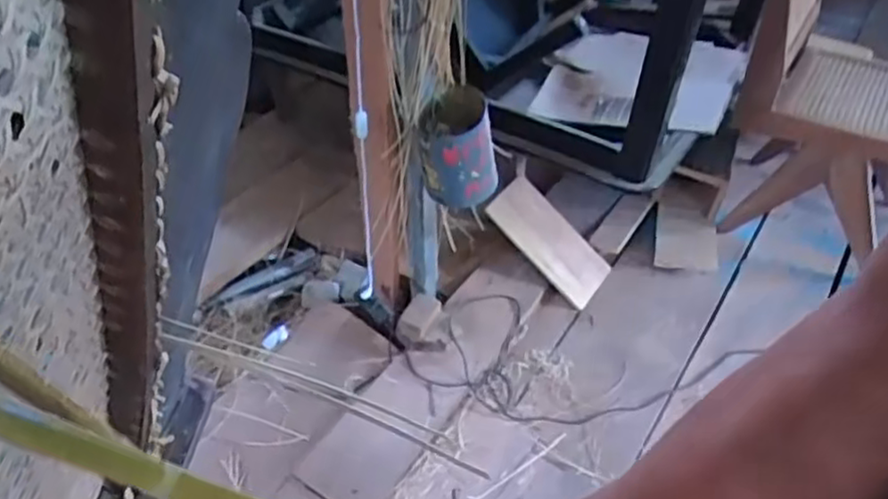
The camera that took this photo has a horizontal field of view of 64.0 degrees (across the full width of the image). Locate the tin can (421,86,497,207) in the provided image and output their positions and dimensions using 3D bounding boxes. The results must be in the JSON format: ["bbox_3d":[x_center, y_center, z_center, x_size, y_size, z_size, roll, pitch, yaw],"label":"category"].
[{"bbox_3d":[0.034,-0.213,1.544,0.157,0.232,0.153,1,42,-1],"label":"tin can"}]

